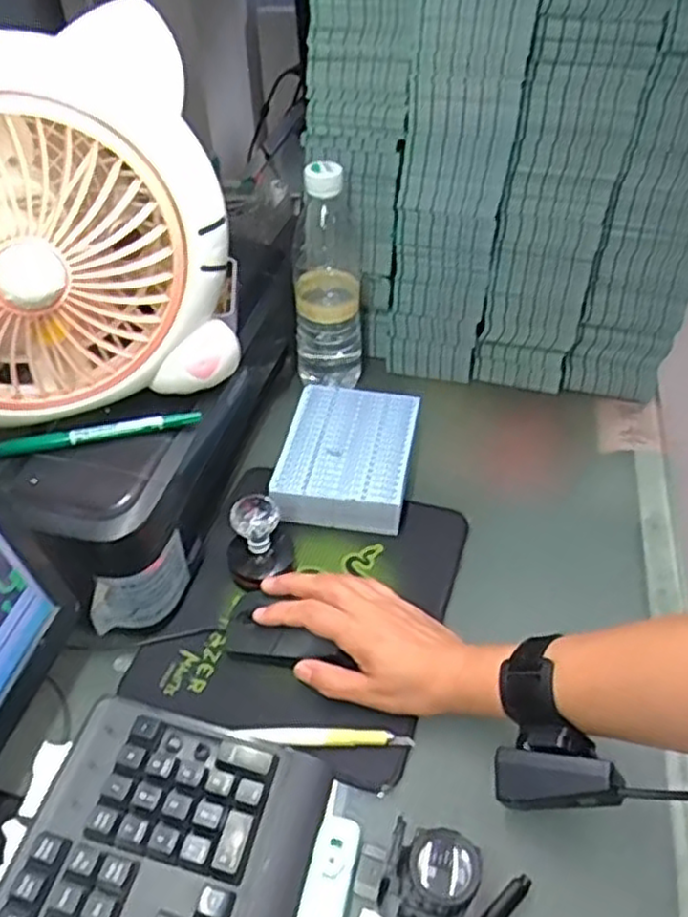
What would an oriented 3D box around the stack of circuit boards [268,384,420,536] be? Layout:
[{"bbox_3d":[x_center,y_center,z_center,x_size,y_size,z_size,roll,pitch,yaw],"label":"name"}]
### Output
[{"bbox_3d":[0.004,-0.005,0.658,0.111,0.031,0.148,7,43,8],"label":"stack of circuit boards"}]

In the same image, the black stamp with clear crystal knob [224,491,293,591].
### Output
[{"bbox_3d":[-0.067,0.065,0.563,0.053,0.065,0.046,-9,43,-9],"label":"black stamp with clear crystal knob"}]

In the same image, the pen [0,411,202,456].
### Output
[{"bbox_3d":[-0.175,-0.019,0.522,0.142,0.008,0.011,-10,44,-10],"label":"pen"}]

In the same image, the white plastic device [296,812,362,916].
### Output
[{"bbox_3d":[-0.011,0.249,0.413,0.025,0.013,0.086,11,44,12],"label":"white plastic device"}]

